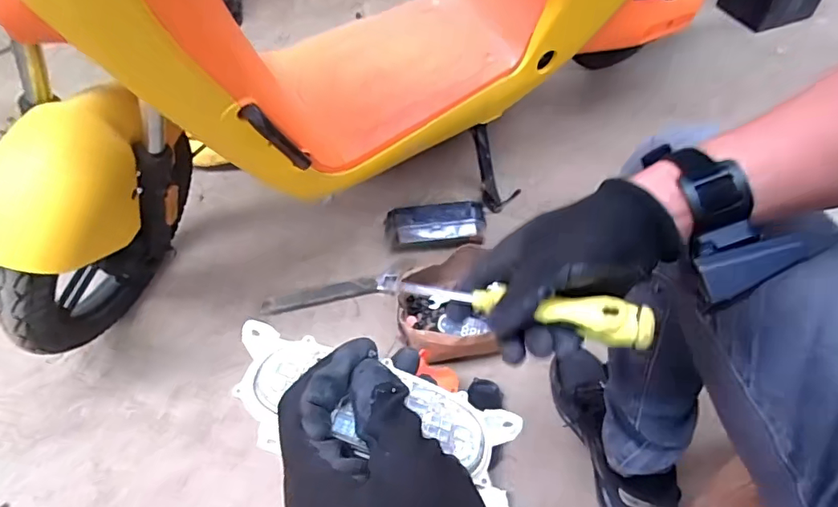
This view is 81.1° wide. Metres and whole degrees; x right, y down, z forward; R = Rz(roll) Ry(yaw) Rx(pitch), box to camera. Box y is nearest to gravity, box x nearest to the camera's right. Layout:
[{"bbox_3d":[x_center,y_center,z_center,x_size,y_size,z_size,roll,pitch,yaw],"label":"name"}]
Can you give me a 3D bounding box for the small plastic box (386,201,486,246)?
[{"bbox_3d":[0.030,-0.049,0.922,0.182,0.057,0.072,-1,53,0],"label":"small plastic box"}]

